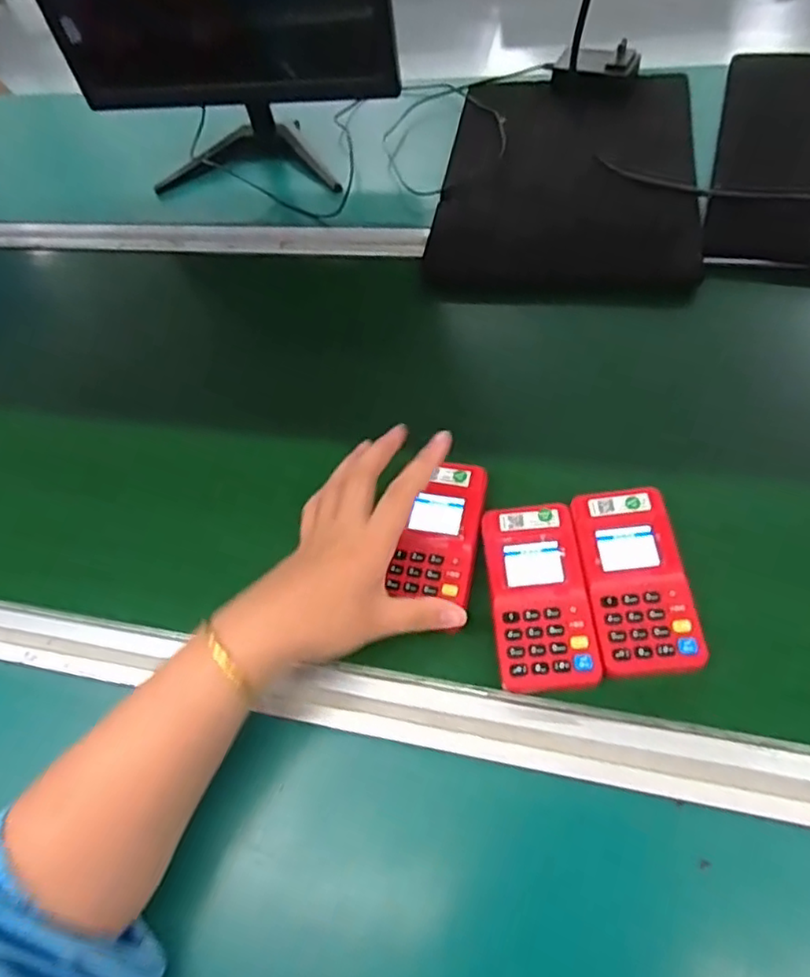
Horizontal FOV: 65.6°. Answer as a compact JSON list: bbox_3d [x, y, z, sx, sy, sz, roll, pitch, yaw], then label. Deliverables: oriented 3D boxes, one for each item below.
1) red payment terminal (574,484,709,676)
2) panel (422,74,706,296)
[{"bbox_3d":[0.148,0.055,0.404,0.059,0.015,0.120,-4,56,2],"label":"red payment terminal"},{"bbox_3d":[0.162,-0.315,0.628,0.241,0.029,0.334,8,57,10],"label":"panel"}]

